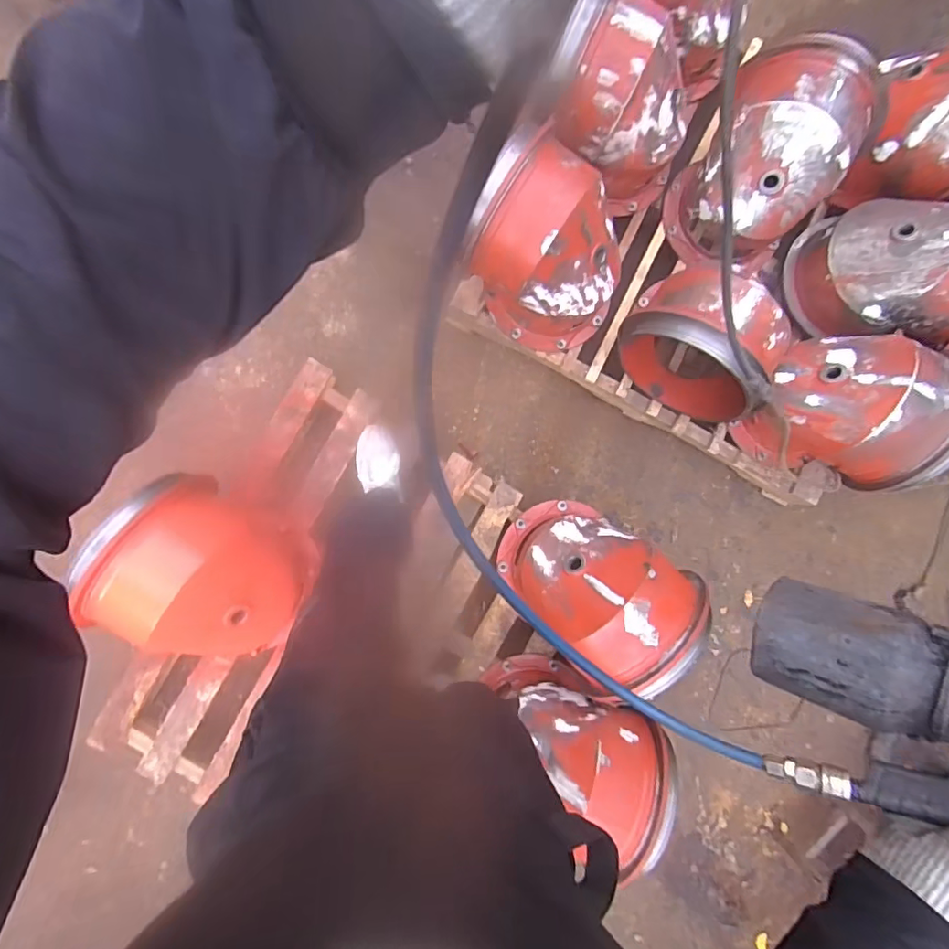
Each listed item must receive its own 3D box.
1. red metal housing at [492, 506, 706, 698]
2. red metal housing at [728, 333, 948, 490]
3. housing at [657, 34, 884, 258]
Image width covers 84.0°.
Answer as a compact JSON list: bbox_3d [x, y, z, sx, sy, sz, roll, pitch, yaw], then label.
[{"bbox_3d":[0.260,0.246,1.172,0.361,0.371,0.275,45,85,-3],"label":"red metal housing"},{"bbox_3d":[0.856,-0.154,1.227,0.335,0.357,0.304,26,86,-5],"label":"red metal housing"},{"bbox_3d":[0.694,-0.742,1.261,0.298,0.337,0.359,31,85,-4],"label":"housing"}]

